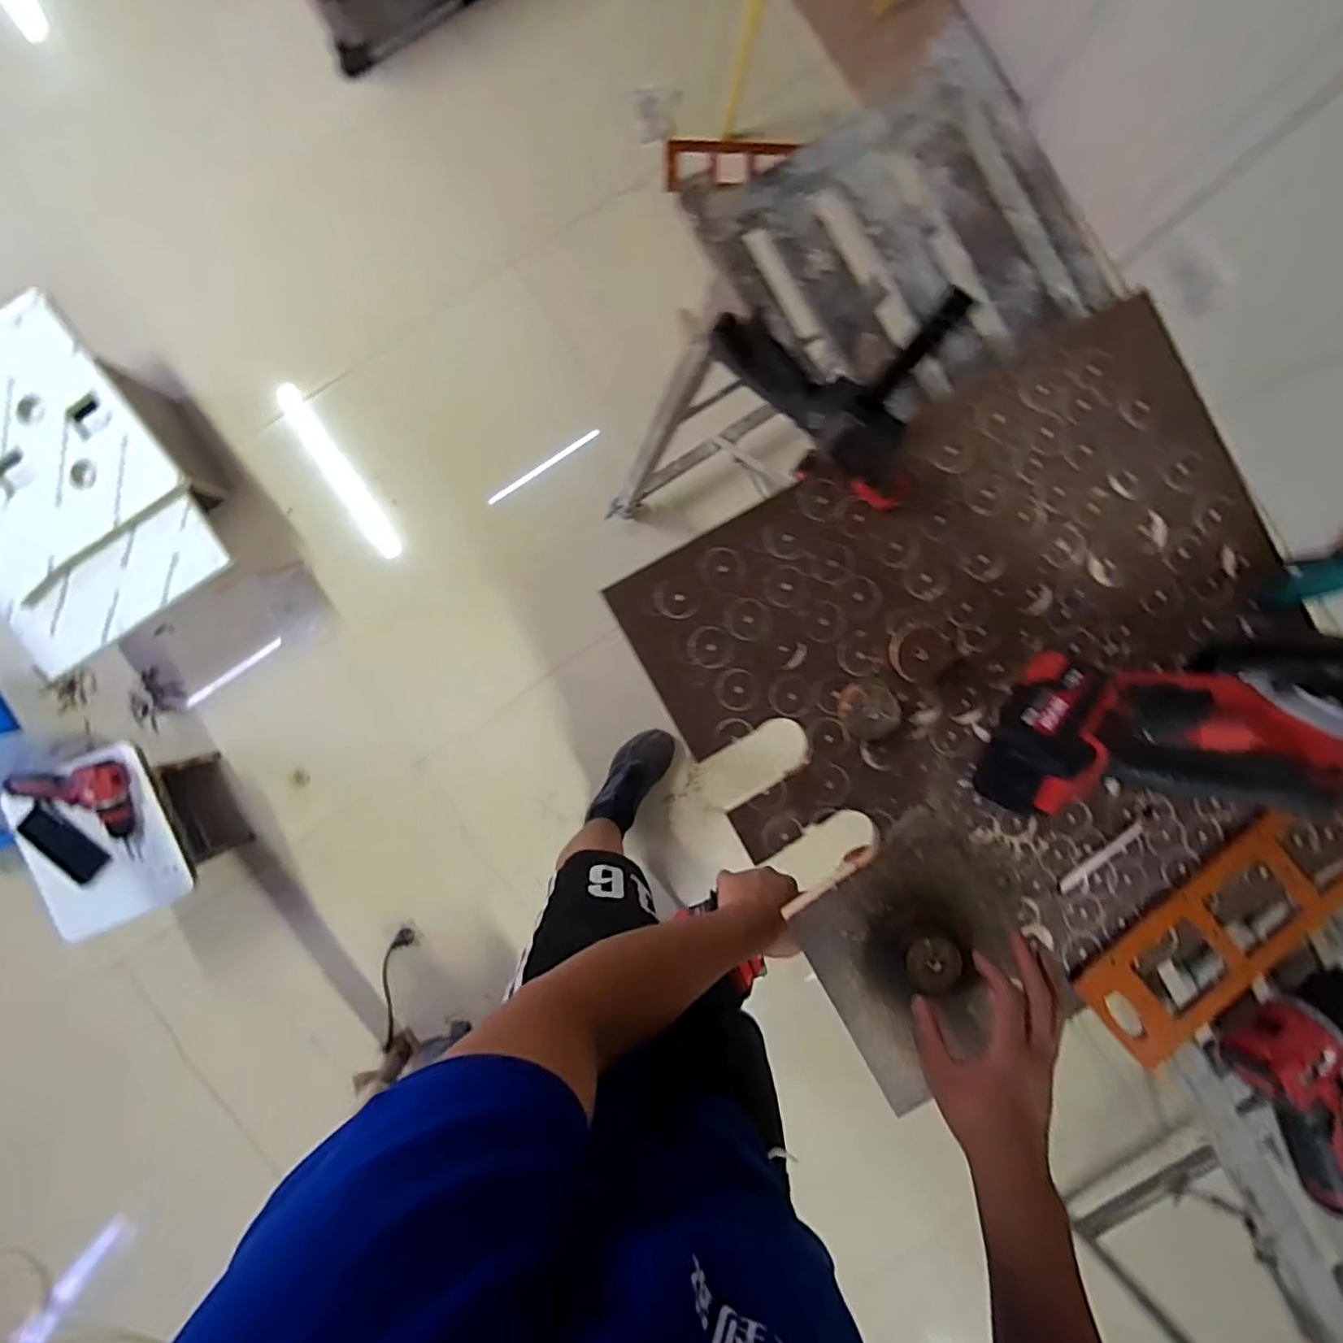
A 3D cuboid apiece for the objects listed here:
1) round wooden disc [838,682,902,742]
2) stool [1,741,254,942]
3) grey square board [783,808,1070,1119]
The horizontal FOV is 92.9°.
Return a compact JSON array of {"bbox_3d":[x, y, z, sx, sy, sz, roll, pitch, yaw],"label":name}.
[{"bbox_3d":[0.169,0.034,0.546,0.049,0.018,0.048,0,92,-4],"label":"round wooden disc"},{"bbox_3d":[-1.061,0.308,1.290,0.258,0.287,0.311,-22,94,-3],"label":"stool"},{"bbox_3d":[0.222,0.245,0.557,0.197,0.042,0.195,-37,94,-2],"label":"grey square board"}]

